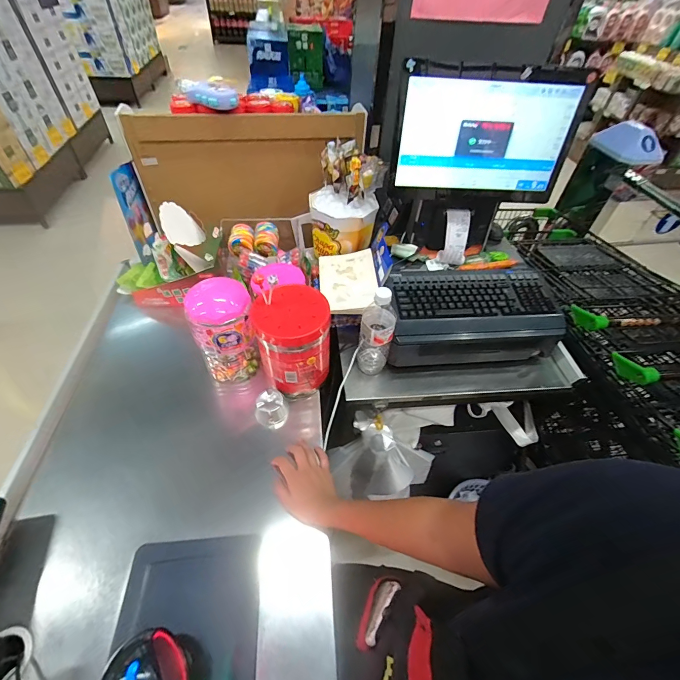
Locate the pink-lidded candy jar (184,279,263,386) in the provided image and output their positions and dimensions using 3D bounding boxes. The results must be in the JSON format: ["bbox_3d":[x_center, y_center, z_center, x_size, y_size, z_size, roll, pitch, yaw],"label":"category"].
[{"bbox_3d":[-0.247,-0.012,0.763,0.116,0.203,0.123,2,49,-2],"label":"pink-lidded candy jar"}]

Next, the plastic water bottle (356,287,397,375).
[{"bbox_3d":[0.078,-0.010,0.760,0.069,0.232,0.056,13,49,7],"label":"plastic water bottle"}]

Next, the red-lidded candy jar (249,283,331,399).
[{"bbox_3d":[-0.096,0.008,0.746,0.141,0.198,0.137,2,49,-2],"label":"red-lidded candy jar"}]

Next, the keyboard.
[{"bbox_3d":[0.312,-0.099,0.846,0.398,0.056,0.204,-2,49,-6],"label":"keyboard"}]

